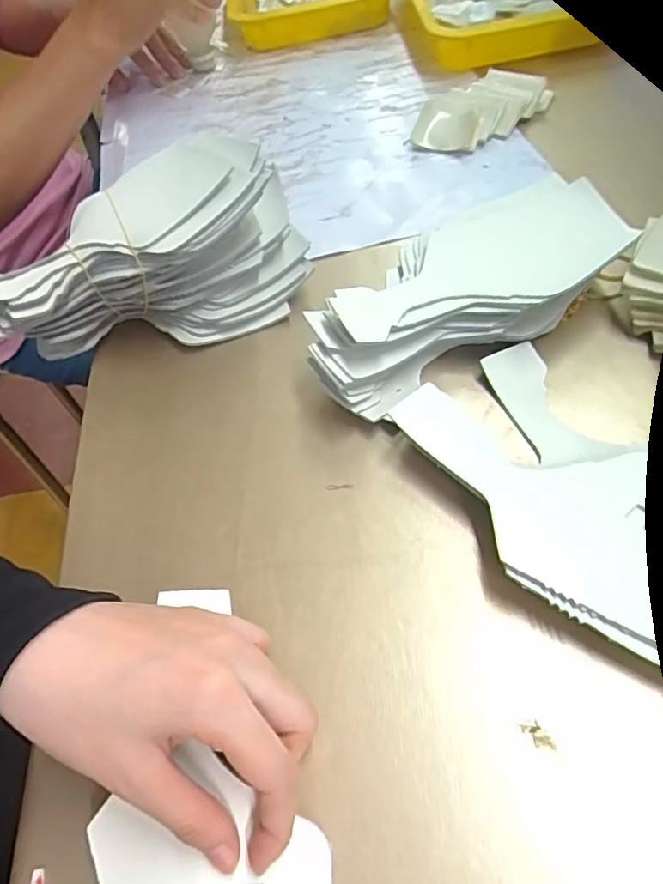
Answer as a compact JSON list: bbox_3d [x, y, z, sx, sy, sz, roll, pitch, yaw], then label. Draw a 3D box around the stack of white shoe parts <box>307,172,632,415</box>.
[{"bbox_3d":[0.081,-0.093,0.361,0.208,0.061,0.106,-23,54,-7],"label":"stack of white shoe parts"}]

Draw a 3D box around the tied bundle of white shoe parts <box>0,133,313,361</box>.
[{"bbox_3d":[-0.131,-0.131,0.399,0.216,0.091,0.112,-13,54,0],"label":"tied bundle of white shoe parts"}]

